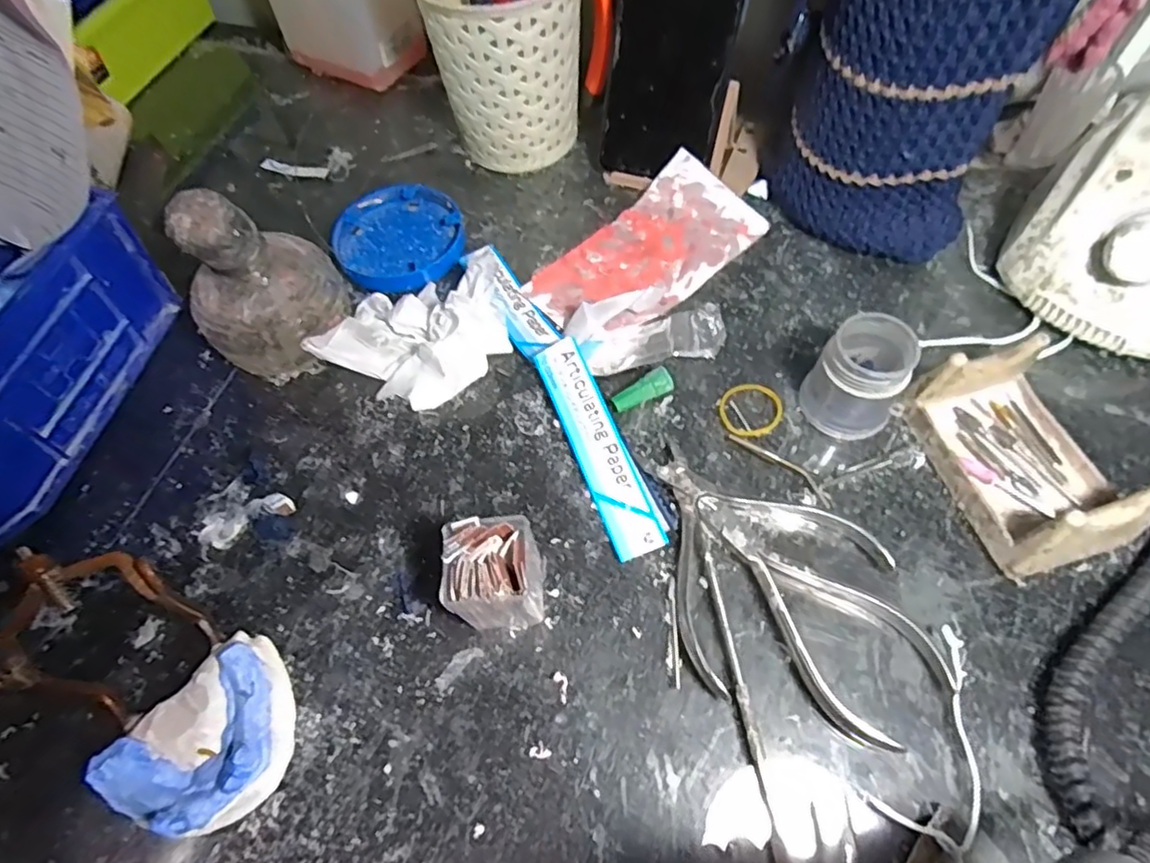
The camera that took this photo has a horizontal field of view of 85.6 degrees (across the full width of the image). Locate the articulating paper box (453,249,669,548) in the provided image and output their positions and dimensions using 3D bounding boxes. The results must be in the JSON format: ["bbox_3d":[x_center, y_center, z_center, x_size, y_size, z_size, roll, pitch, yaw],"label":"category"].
[{"bbox_3d":[0.012,0.006,0.307,0.026,0.022,0.112,-21,62,-8],"label":"articulating paper box"}]

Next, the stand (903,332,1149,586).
[{"bbox_3d":[0.207,0.011,0.282,0.064,0.043,0.095,-11,61,-3],"label":"stand"}]

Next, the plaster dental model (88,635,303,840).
[{"bbox_3d":[-0.145,0.123,0.248,0.057,0.029,0.068,33,68,19],"label":"plaster dental model"}]

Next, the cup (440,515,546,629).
[{"bbox_3d":[-0.033,0.061,0.261,0.034,0.056,0.035,-4,61,1],"label":"cup"}]

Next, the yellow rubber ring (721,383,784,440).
[{"bbox_3d":[0.093,-0.012,0.324,0.031,0.004,0.034,-1,61,3],"label":"yellow rubber ring"}]

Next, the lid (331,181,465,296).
[{"bbox_3d":[-0.111,-0.123,0.392,0.077,0.014,0.082,-1,61,3],"label":"lid"}]

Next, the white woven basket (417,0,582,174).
[{"bbox_3d":[-0.045,-0.239,0.400,0.089,0.108,0.095,-18,62,-6],"label":"white woven basket"}]

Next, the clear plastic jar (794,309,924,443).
[{"bbox_3d":[0.139,-0.026,0.303,0.041,0.050,0.041,-1,61,3],"label":"clear plastic jar"}]

